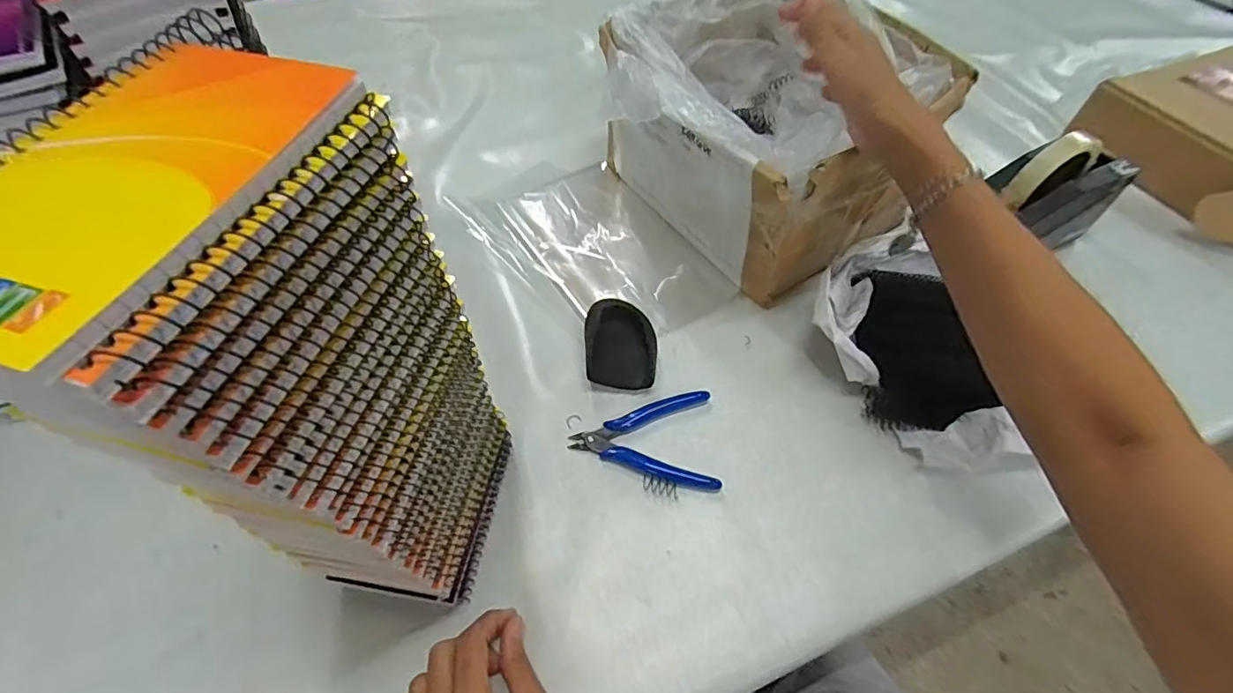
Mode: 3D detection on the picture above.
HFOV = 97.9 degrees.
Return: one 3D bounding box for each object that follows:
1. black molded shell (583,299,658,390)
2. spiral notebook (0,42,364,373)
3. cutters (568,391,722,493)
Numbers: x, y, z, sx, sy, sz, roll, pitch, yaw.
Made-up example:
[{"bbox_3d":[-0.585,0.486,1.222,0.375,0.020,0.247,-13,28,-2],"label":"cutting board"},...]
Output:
[{"bbox_3d":[0.004,0.002,0.485,0.063,0.033,0.084,-1,55,-2],"label":"black molded shell"},{"bbox_3d":[-0.148,-0.054,0.161,0.081,0.009,0.130,14,56,9],"label":"spiral notebook"},{"bbox_3d":[0.023,0.074,0.441,0.114,0.010,0.084,3,55,1],"label":"cutters"}]

